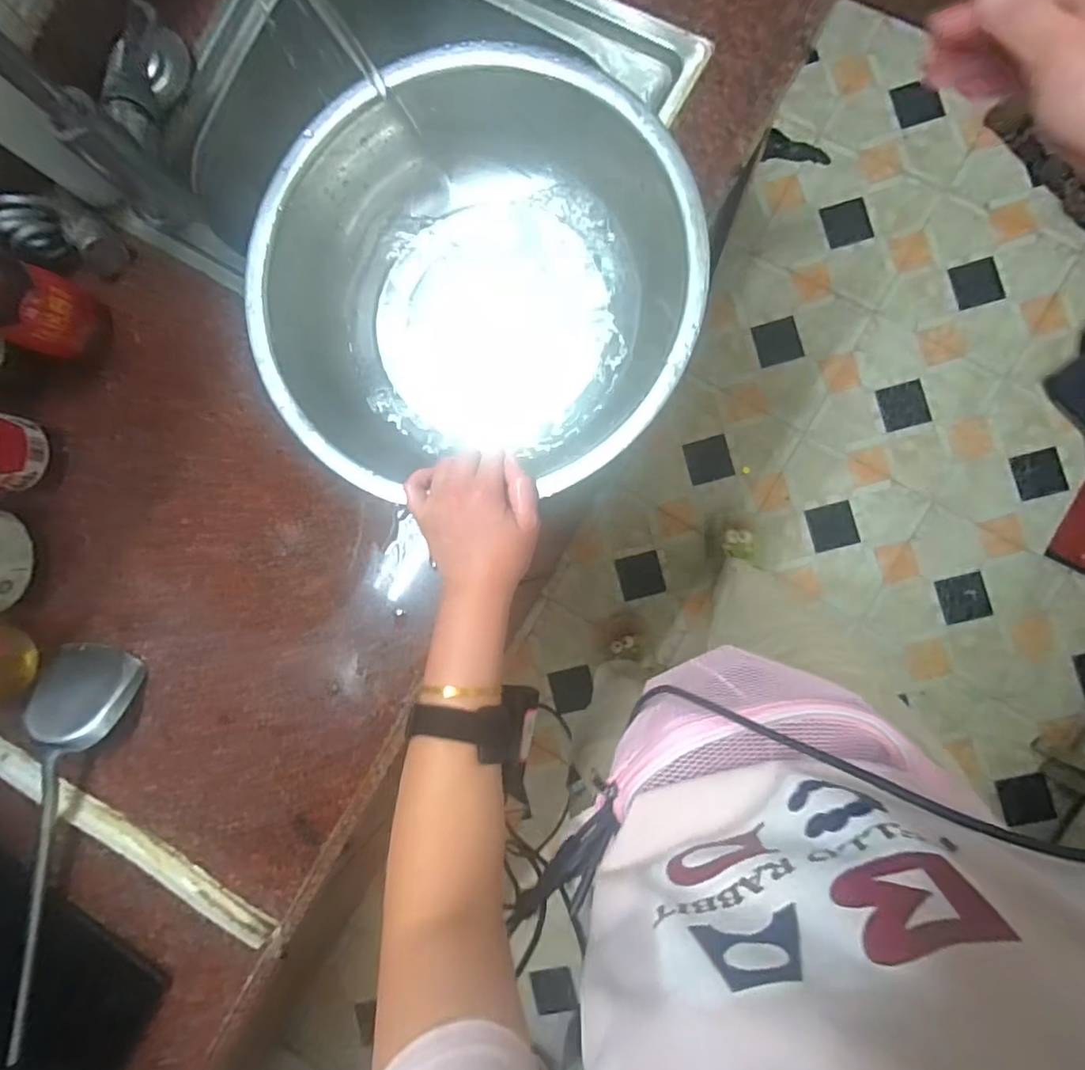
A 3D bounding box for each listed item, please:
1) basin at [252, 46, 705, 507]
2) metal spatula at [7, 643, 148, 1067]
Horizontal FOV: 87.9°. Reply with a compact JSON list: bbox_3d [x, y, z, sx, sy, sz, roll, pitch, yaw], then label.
[{"bbox_3d":[-0.053,-0.186,0.462,0.333,0.096,0.305,0,87,7],"label":"basin"},{"bbox_3d":[-0.468,0.288,0.520,0.095,0.039,0.378,15,89,7],"label":"metal spatula"}]

